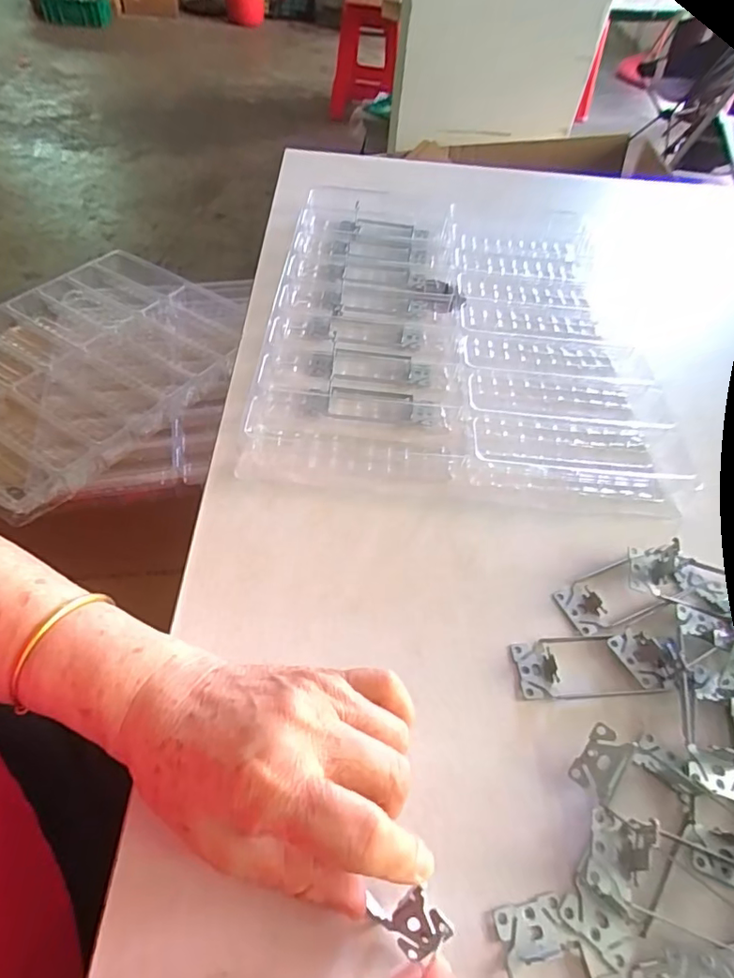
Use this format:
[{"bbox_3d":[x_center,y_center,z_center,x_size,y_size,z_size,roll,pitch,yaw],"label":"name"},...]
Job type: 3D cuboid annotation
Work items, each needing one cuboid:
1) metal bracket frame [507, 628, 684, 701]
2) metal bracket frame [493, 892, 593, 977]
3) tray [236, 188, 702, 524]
[{"bbox_3d":[0.136,0.102,0.311,0.092,0.018,0.037,-2,53,-6],"label":"metal bracket frame"},{"bbox_3d":[0.086,0.230,0.213,0.037,0.008,0.102,-9,53,-10],"label":"metal bracket frame"},{"bbox_3d":[0.086,-0.165,0.508,0.337,0.030,0.417,5,52,0],"label":"tray"}]

